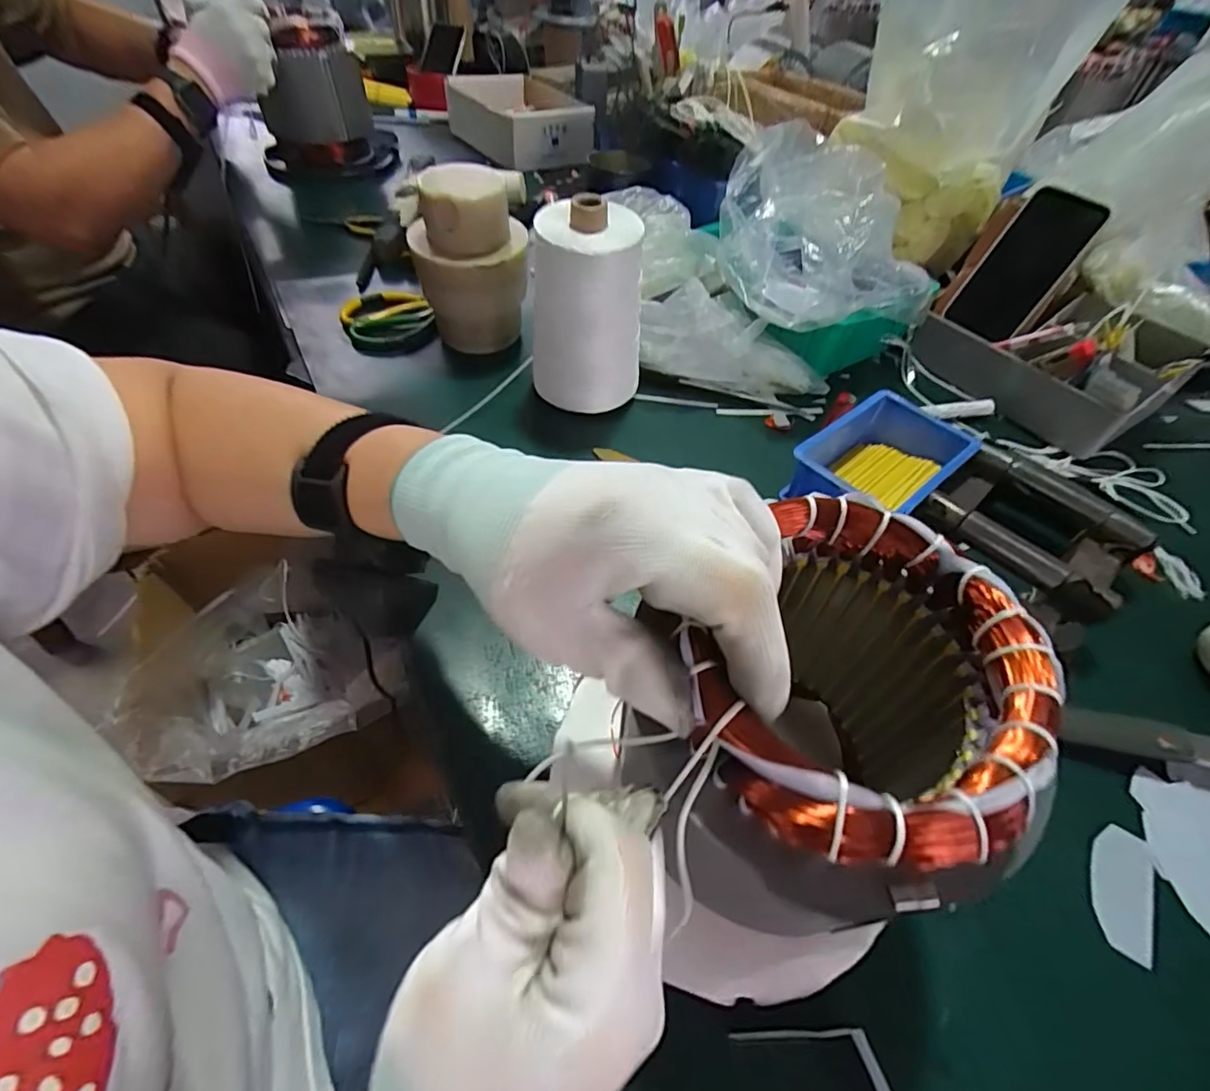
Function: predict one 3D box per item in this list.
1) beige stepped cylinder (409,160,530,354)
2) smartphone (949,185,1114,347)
[{"bbox_3d":[-0.133,-0.278,0.545,0.108,0.151,0.100,-8,53,-11],"label":"beige stepped cylinder"},{"bbox_3d":[0.424,-0.284,0.559,0.073,0.139,0.013,43,24,29],"label":"smartphone"}]

